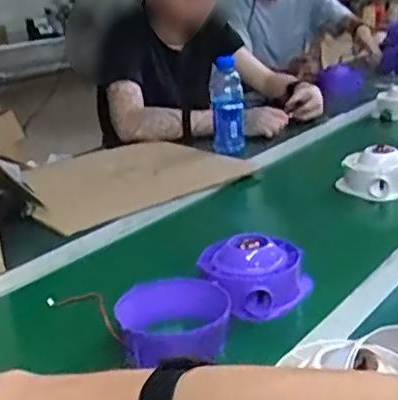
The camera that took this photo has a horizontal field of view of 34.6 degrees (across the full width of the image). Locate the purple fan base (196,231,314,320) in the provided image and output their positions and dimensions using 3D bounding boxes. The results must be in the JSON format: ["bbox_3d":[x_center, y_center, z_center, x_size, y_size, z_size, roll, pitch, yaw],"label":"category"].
[{"bbox_3d":[0.075,0.091,0.808,0.127,0.076,0.099,-8,20,-11],"label":"purple fan base"}]

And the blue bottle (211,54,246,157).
[{"bbox_3d":[0.062,-0.201,1.393,0.074,0.201,0.088,-3,19,2],"label":"blue bottle"}]

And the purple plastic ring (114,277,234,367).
[{"bbox_3d":[-0.026,0.135,0.737,0.123,0.053,0.134,-4,19,1],"label":"purple plastic ring"}]

